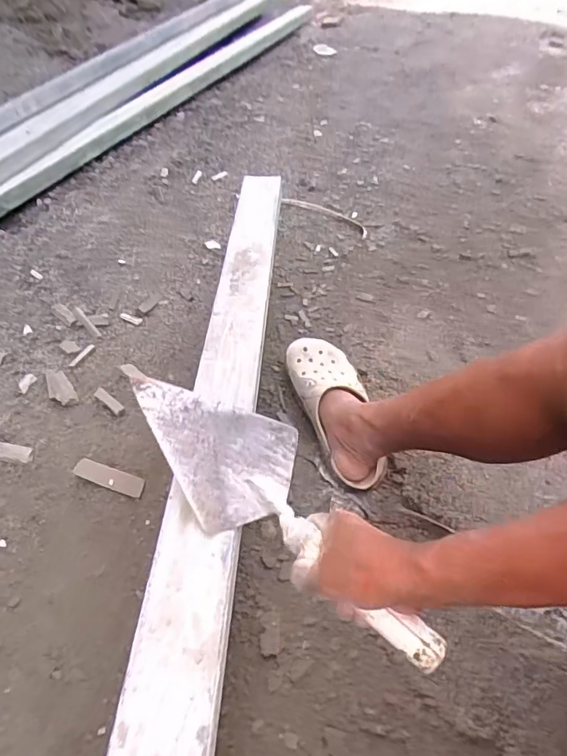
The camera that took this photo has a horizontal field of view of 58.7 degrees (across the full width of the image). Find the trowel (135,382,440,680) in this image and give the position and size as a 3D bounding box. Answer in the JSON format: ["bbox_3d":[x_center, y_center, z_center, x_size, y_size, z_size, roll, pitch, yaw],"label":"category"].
[{"bbox_3d":[0.000,0.123,0.482,0.353,0.067,0.108,40,62,16],"label":"trowel"}]

